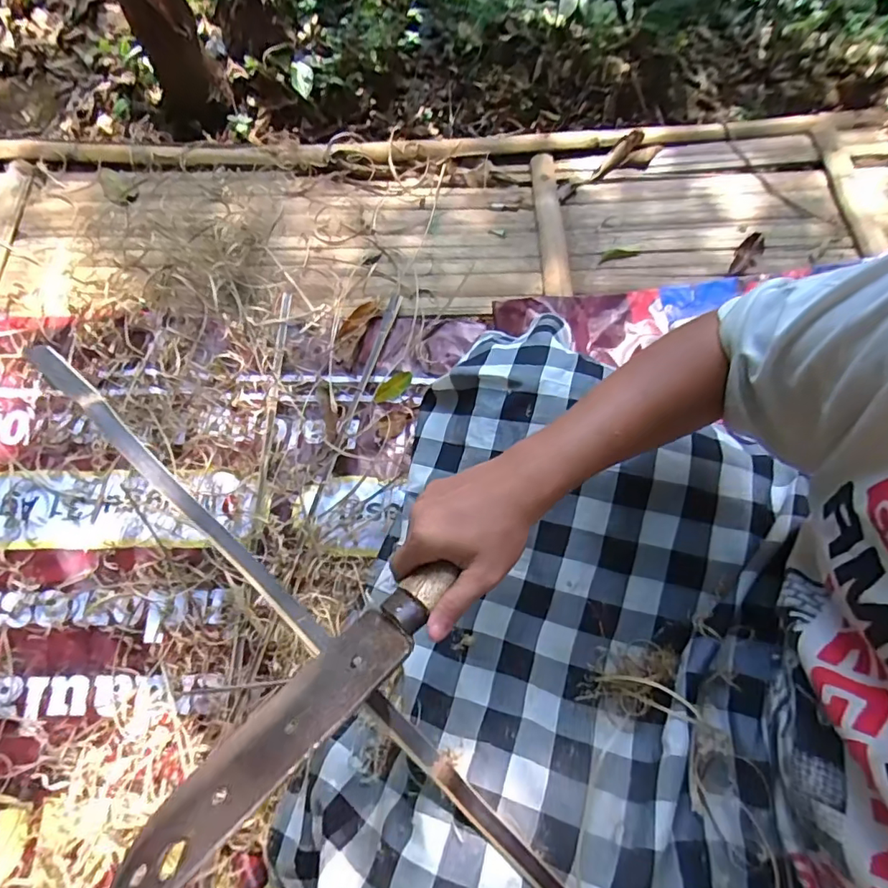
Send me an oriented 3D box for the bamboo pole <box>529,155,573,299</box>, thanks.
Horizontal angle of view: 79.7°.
[{"bbox_3d":[0.166,-0.349,0.833,0.042,0.015,0.279,-1,67,1],"label":"bamboo pole"}]

